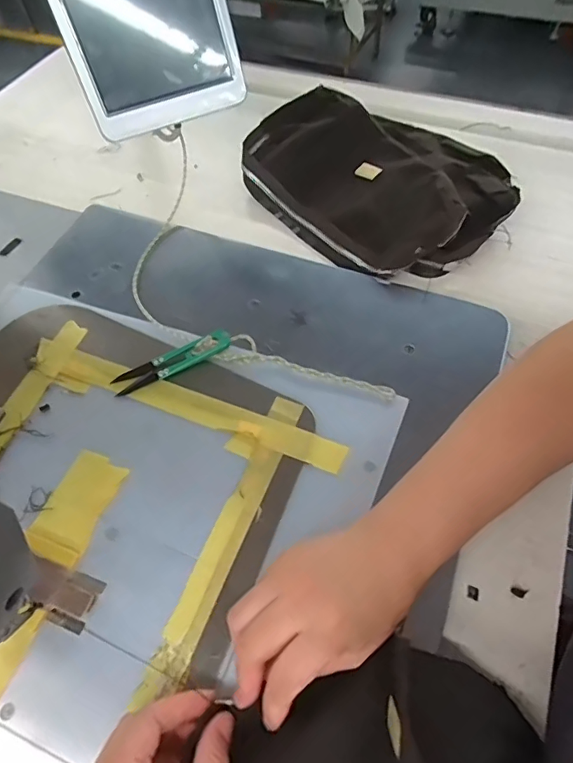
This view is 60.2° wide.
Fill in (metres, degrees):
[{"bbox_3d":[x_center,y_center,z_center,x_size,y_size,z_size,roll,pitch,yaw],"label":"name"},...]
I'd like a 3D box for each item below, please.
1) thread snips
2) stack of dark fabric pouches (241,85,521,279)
[{"bbox_3d":[-0.098,-0.019,0.424,0.102,0.016,0.021,-24,60,-12],"label":"thread snips"},{"bbox_3d":[0.112,-0.234,0.535,0.238,0.052,0.271,-36,64,-18],"label":"stack of dark fabric pouches"}]

